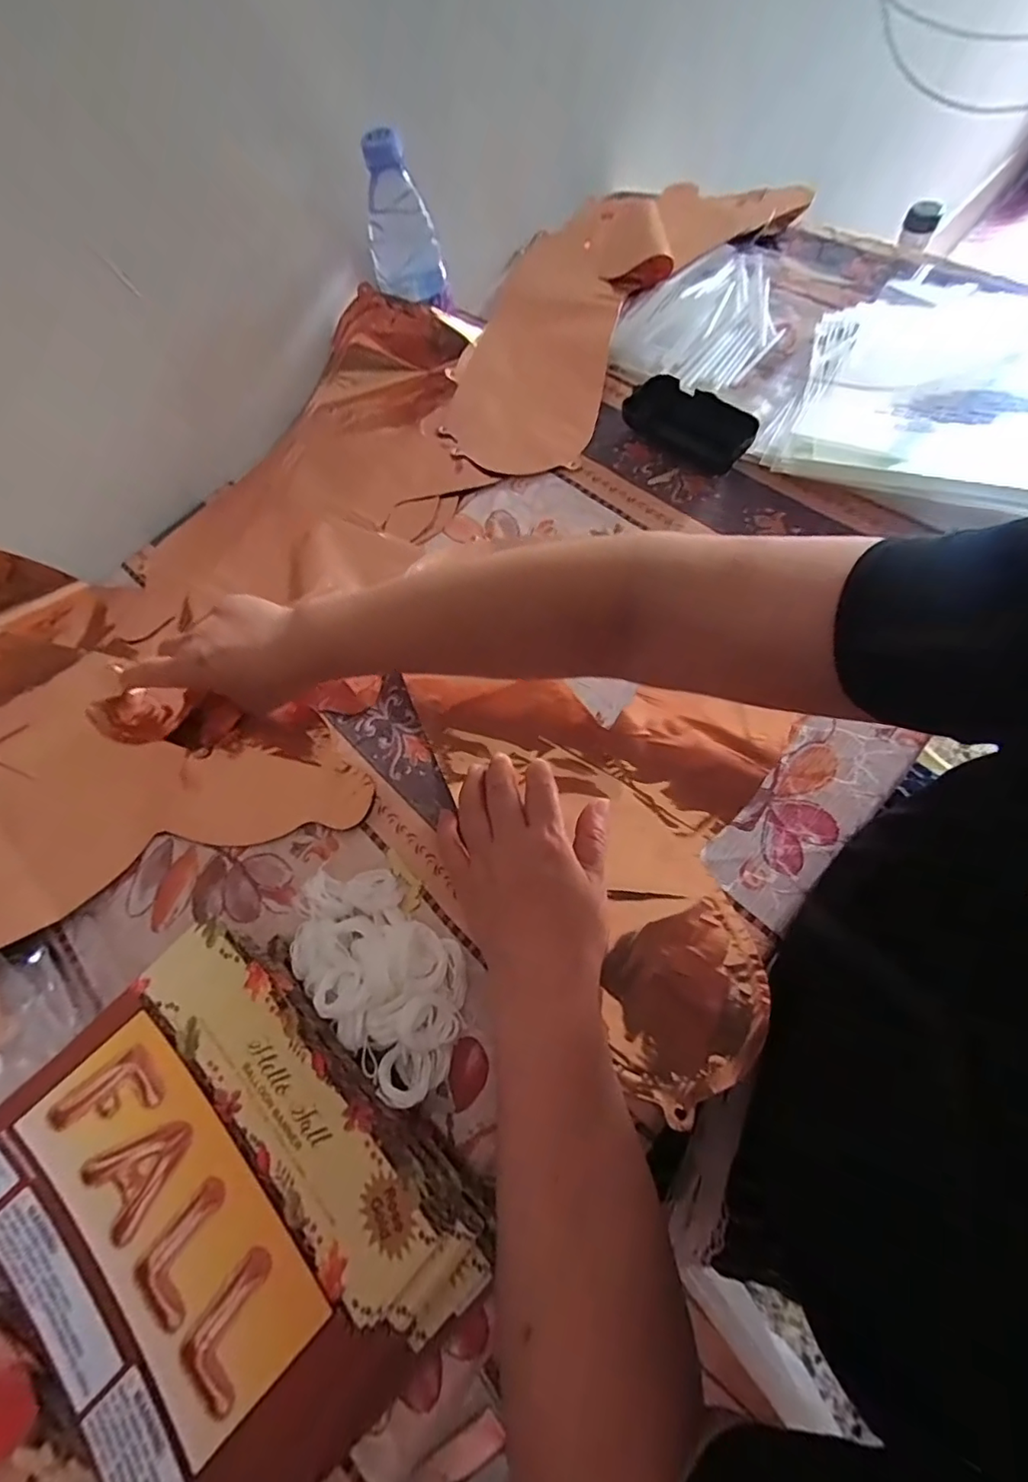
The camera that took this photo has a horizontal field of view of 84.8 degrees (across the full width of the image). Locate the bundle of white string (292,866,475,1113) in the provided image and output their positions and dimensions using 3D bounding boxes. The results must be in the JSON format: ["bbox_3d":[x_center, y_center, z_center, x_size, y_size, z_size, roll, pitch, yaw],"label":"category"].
[{"bbox_3d":[-0.078,0.128,0.323,0.130,0.028,0.074,39,76,22],"label":"bundle of white string"}]

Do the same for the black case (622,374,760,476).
[{"bbox_3d":[0.145,-0.265,0.472,0.114,0.028,0.054,34,75,19],"label":"black case"}]

